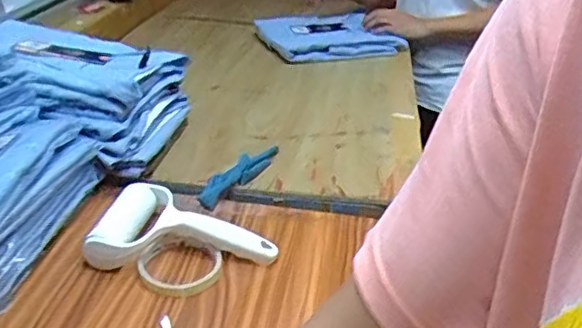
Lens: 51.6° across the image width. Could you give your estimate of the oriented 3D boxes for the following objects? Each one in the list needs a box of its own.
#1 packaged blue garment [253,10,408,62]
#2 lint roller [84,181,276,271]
[{"bbox_3d":[0.079,-0.278,1.290,0.272,0.047,0.231,-5,30,-14],"label":"packaged blue garment"},{"bbox_3d":[-0.118,0.064,0.659,0.187,0.044,0.104,-1,29,-8],"label":"lint roller"}]

